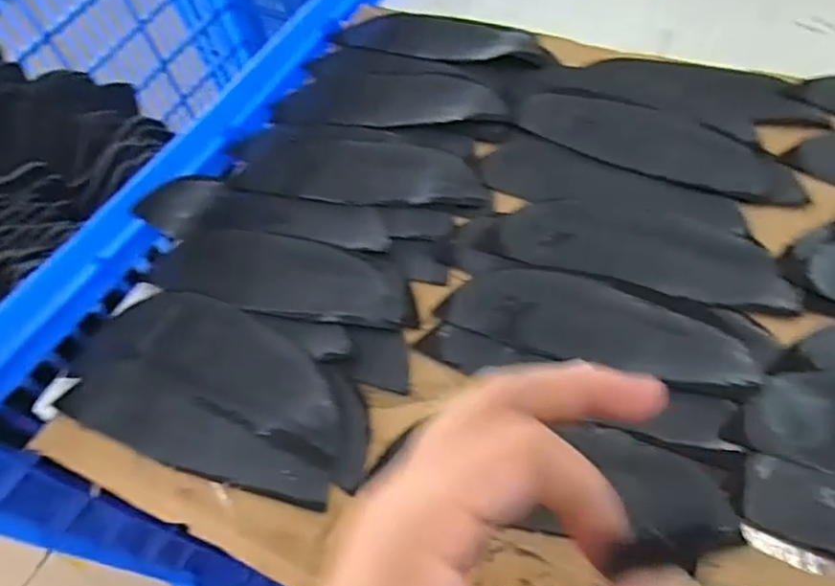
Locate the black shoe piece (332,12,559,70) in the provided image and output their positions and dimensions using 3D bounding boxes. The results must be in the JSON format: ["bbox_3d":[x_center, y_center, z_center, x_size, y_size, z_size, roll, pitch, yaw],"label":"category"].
[{"bbox_3d":[0.018,-0.165,0.419,0.146,0.015,0.049,19,63,19],"label":"black shoe piece"}]

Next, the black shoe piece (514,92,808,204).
[{"bbox_3d":[0.131,-0.084,0.355,0.151,0.009,0.046,24,65,21],"label":"black shoe piece"}]

